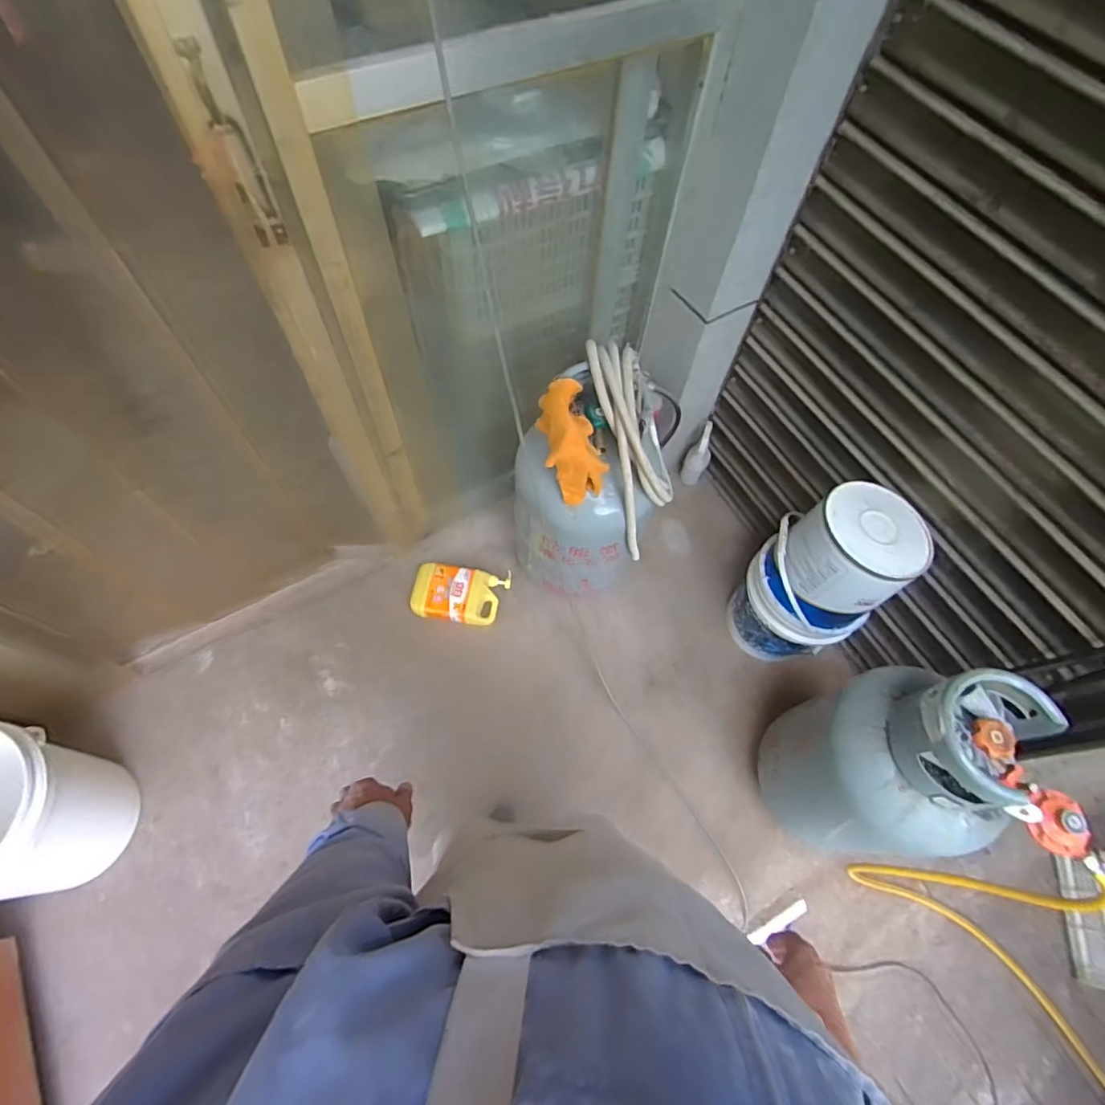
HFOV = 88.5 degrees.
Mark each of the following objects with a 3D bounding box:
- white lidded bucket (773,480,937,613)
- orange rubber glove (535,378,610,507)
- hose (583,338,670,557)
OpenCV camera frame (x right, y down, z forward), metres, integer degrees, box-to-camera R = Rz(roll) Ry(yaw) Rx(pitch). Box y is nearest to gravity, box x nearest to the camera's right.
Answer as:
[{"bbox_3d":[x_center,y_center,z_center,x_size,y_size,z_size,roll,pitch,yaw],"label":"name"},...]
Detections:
[{"bbox_3d":[0.668,-0.009,1.276,0.277,0.225,0.246,-30,78,-24],"label":"white lidded bucket"},{"bbox_3d":[0.039,-0.203,1.077,0.120,0.106,0.239,-20,107,-13],"label":"orange rubber glove"},{"bbox_3d":[0.172,-0.177,1.153,0.111,0.486,0.162,-22,24,-14],"label":"hose"}]

